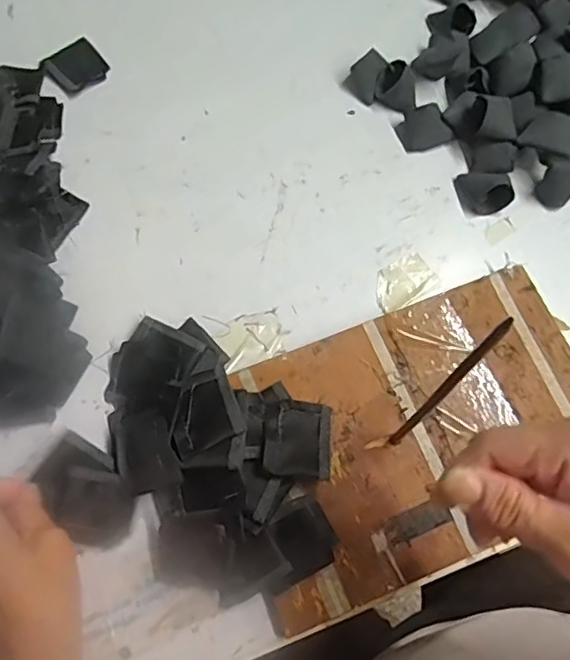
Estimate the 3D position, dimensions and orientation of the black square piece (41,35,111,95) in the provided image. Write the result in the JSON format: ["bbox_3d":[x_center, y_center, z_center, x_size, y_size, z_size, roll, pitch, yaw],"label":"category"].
[{"bbox_3d":[-0.191,-0.242,0.527,0.050,0.004,0.047,-37,75,-13],"label":"black square piece"}]

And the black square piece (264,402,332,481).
[{"bbox_3d":[0.010,0.075,0.392,0.045,0.004,0.052,9,60,-10],"label":"black square piece"}]

